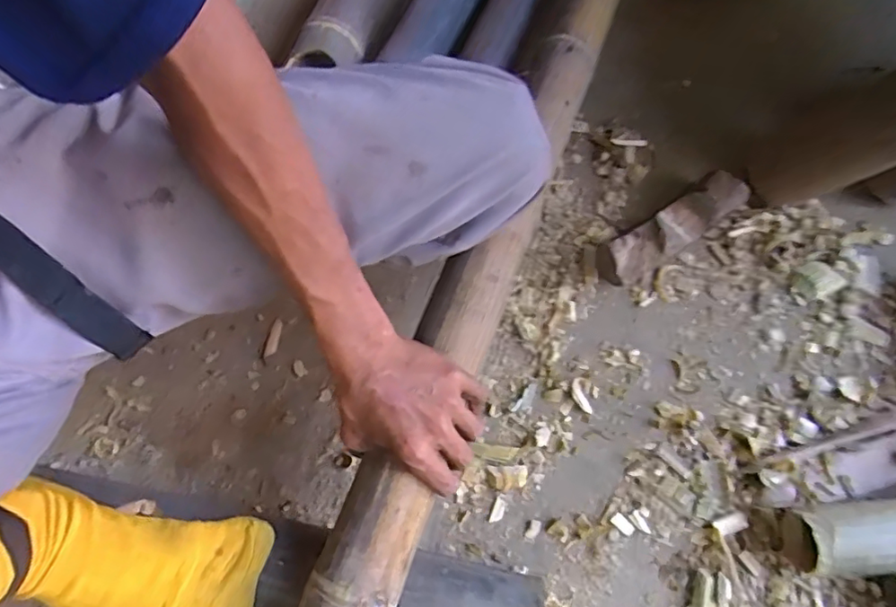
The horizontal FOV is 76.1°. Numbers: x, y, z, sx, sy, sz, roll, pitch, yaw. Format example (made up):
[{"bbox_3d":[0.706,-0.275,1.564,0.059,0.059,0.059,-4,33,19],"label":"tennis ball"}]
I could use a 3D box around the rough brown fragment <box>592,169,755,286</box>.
[{"bbox_3d":[0.229,-0.075,0.582,0.162,0.059,0.045,-31,72,-12],"label":"rough brown fragment"}]

